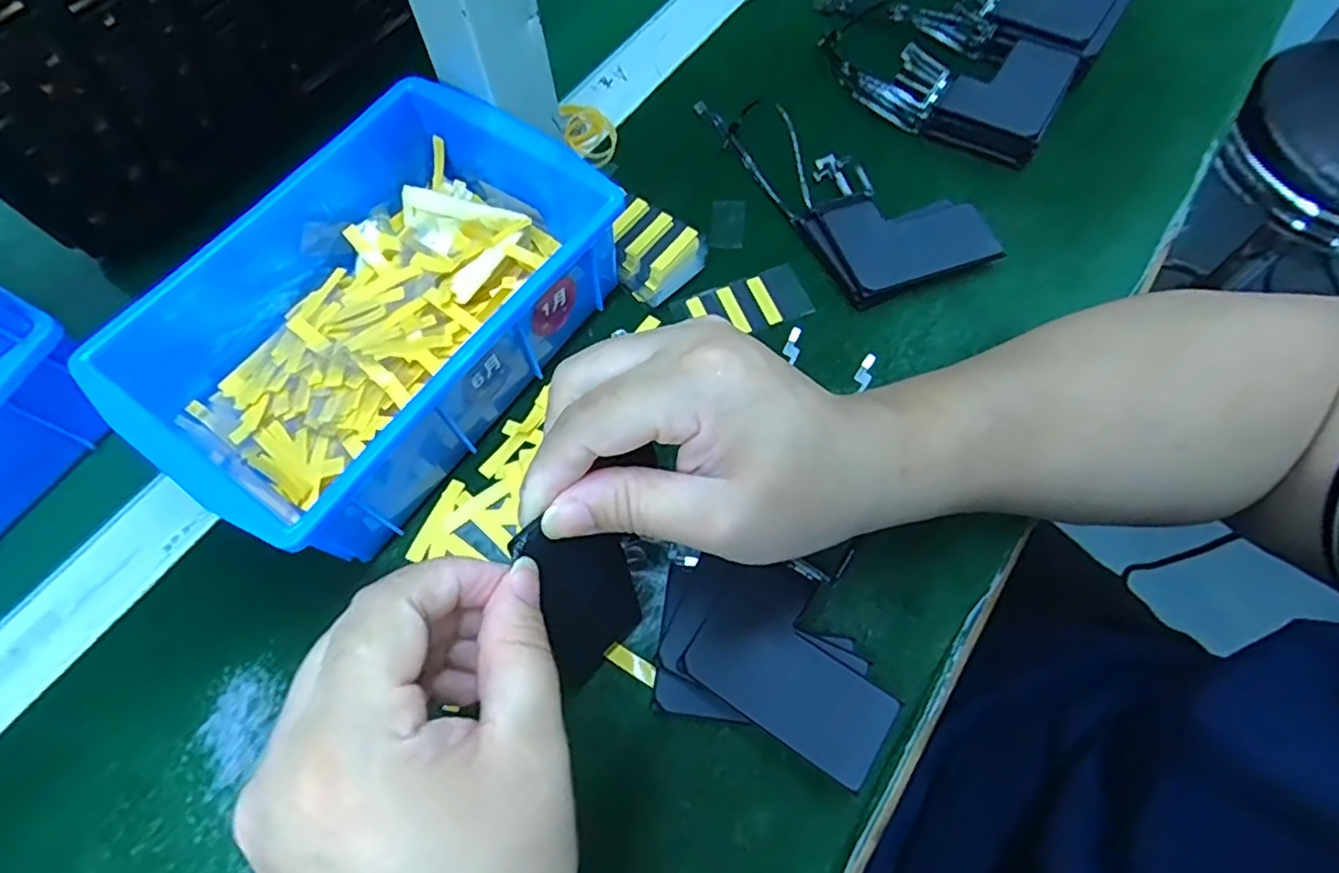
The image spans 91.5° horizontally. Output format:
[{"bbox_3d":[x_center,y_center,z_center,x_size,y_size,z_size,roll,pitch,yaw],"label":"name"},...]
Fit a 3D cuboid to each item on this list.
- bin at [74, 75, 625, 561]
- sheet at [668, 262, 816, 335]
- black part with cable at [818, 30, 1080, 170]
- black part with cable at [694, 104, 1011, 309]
[{"bbox_3d":[-0.131,-0.056,0.297,0.138,0.068,0.201,31,69,16],"label":"bin"},{"bbox_3d":[0.037,-0.068,0.332,0.067,0.004,0.033,-17,65,-6],"label":"sheet"},{"bbox_3d":[0.159,-0.214,0.383,0.134,0.020,0.081,29,69,15],"label":"black part with cable"},{"bbox_3d":[0.094,-0.145,0.356,0.080,0.024,0.169,-24,66,-9],"label":"black part with cable"}]

